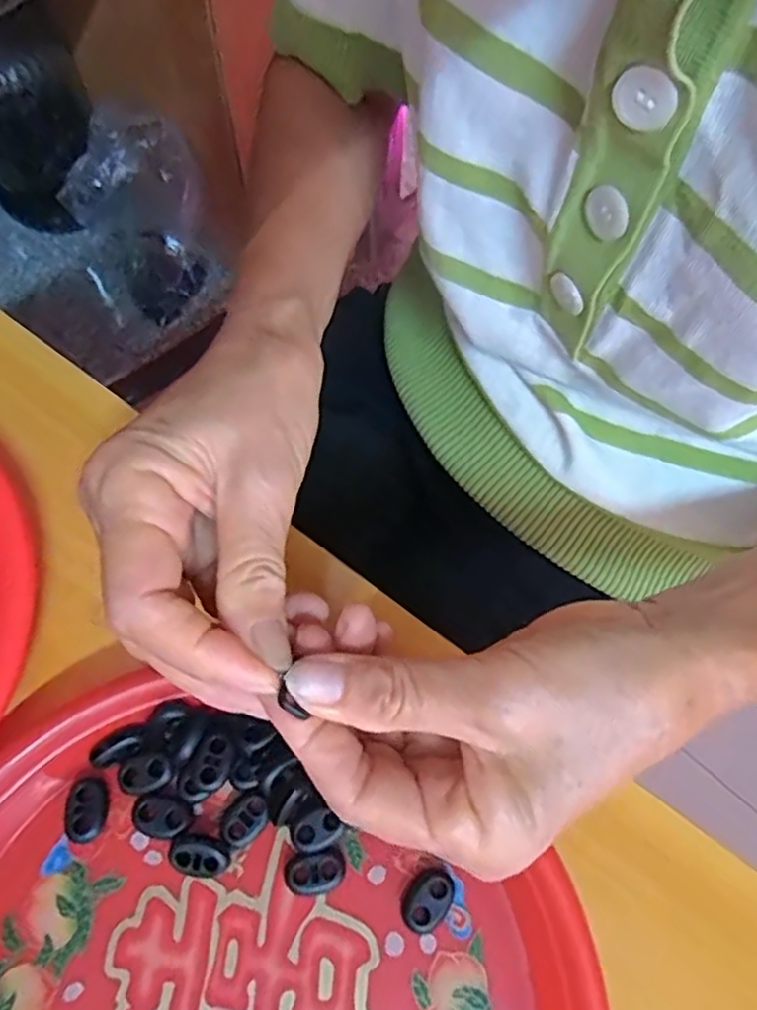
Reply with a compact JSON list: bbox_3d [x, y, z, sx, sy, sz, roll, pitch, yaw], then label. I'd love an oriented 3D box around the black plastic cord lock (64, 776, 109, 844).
[{"bbox_3d":[-0.110,0.114,0.251,0.015,0.004,0.022,4,66,-1],"label":"black plastic cord lock"}]

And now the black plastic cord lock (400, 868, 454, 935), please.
[{"bbox_3d":[0.018,0.144,0.245,0.014,0.008,0.022,35,69,12],"label":"black plastic cord lock"}]

